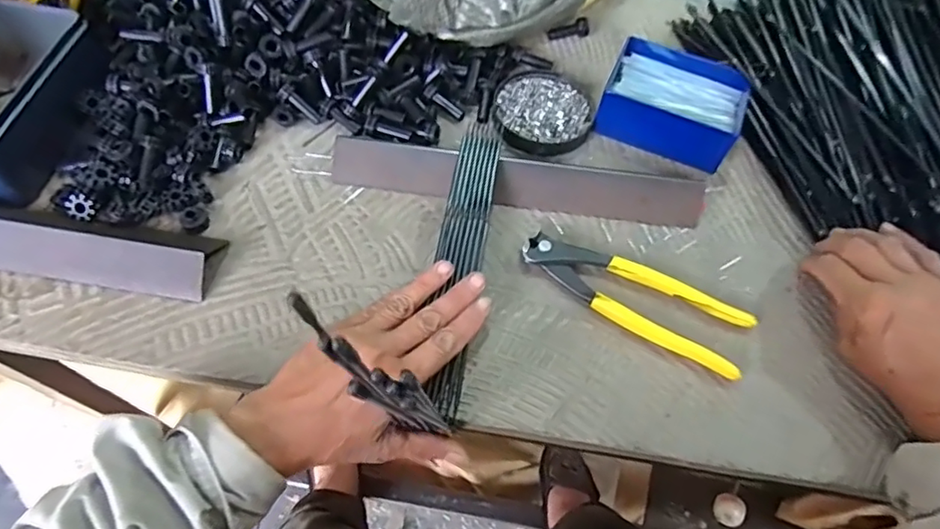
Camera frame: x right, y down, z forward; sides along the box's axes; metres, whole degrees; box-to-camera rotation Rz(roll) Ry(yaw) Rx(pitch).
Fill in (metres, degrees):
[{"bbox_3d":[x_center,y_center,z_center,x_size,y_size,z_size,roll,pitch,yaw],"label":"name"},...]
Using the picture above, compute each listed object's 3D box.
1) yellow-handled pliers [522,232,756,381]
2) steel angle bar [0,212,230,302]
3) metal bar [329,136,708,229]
[{"bbox_3d":[0.113,0.020,0.396,0.157,0.019,0.050,27,63,12],"label":"yellow-handled pliers"},{"bbox_3d":[-0.293,-0.013,0.387,0.241,0.029,0.044,6,61,0],"label":"steel angle bar"},{"bbox_3d":[0.036,-0.064,0.431,0.276,0.027,0.031,8,61,2],"label":"metal bar"}]

